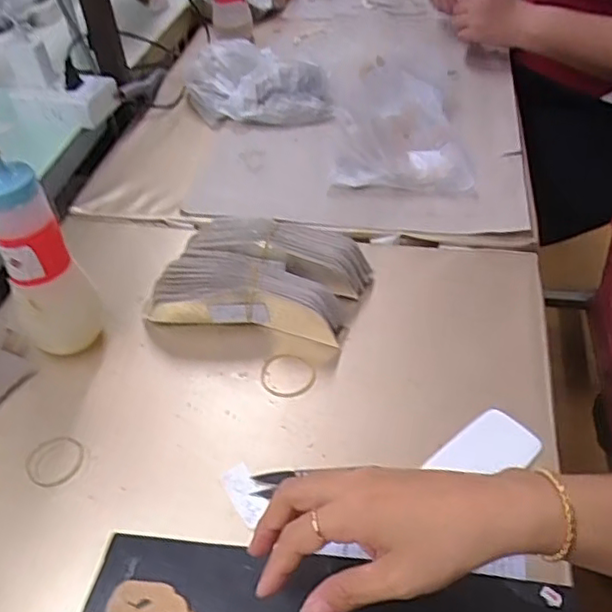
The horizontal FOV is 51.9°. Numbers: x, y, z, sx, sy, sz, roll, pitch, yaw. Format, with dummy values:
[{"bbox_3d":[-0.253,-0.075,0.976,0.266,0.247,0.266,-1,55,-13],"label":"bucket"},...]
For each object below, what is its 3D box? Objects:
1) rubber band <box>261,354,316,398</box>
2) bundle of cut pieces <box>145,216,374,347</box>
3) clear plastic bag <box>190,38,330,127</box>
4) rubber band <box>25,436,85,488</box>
[{"bbox_3d":[-0.016,0.061,0.555,0.048,0.004,0.049,-1,44,1],"label":"rubber band"},{"bbox_3d":[-0.043,-0.029,0.606,0.198,0.058,0.114,6,45,9],"label":"bundle of cut pieces"},{"bbox_3d":[-0.068,-0.316,0.895,0.203,0.064,0.165,-2,44,0],"label":"clear plastic bag"},{"bbox_3d":[-0.202,0.123,0.504,0.046,0.004,0.045,13,46,15],"label":"rubber band"}]

